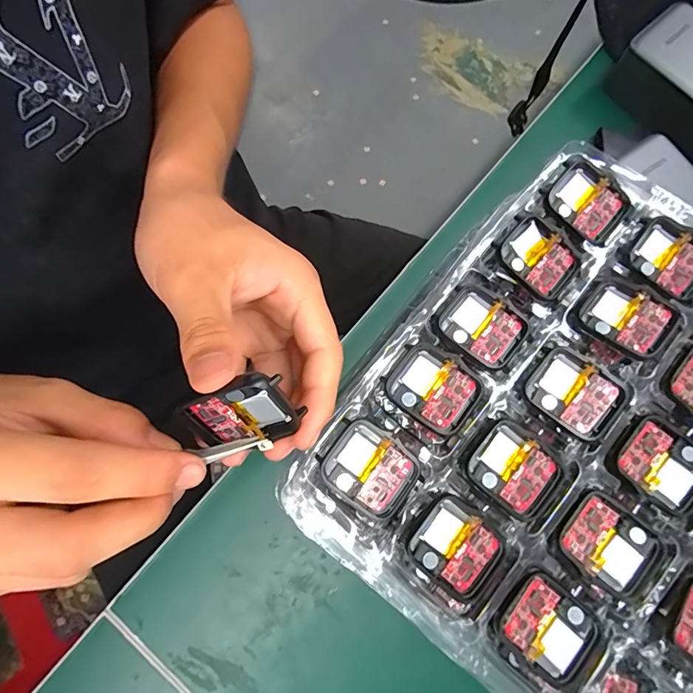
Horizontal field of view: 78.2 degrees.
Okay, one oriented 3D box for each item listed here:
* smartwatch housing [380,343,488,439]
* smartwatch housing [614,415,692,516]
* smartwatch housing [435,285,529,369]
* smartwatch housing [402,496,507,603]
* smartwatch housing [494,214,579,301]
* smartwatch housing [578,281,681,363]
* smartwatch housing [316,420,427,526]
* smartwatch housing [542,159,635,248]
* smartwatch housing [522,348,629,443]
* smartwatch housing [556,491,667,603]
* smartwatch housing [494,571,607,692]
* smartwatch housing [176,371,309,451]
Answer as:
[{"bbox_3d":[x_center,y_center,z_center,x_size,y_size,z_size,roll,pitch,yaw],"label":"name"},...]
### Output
[{"bbox_3d":[0.045,0.022,0.220,0.044,0.012,0.037,37,79,6],"label":"smartwatch housing"},{"bbox_3d":[0.161,0.060,0.214,0.043,0.005,0.036,42,80,7],"label":"smartwatch housing"},{"bbox_3d":[0.073,-0.010,0.233,0.043,0.009,0.038,40,80,7],"label":"smartwatch housing"},{"bbox_3d":[0.054,0.097,0.205,0.042,0.005,0.037,41,80,7],"label":"smartwatch housing"},{"bbox_3d":[0.108,-0.050,0.242,0.038,0.009,0.046,-44,82,-10],"label":"smartwatch housing"},{"bbox_3d":[0.152,-0.015,0.232,0.042,0.014,0.035,43,80,7],"label":"smartwatch housing"},{"bbox_3d":[0.012,0.060,0.211,0.045,0.006,0.037,37,79,6],"label":"smartwatch housing"},{"bbox_3d":[0.139,-0.083,0.248,0.037,0.008,0.046,-43,82,-10],"label":"smartwatch housing"},{"bbox_3d":[0.118,0.025,0.220,0.043,0.009,0.036,42,80,7],"label":"smartwatch housing"},{"bbox_3d":[0.128,0.097,0.207,0.043,0.007,0.037,37,79,6],"label":"smartwatch housing"},{"bbox_3d":[0.096,0.134,0.200,0.044,0.005,0.038,41,80,7],"label":"smartwatch housing"},{"bbox_3d":[-0.045,0.029,0.176,0.046,0.036,0.007,-16,44,11],"label":"smartwatch housing"}]

